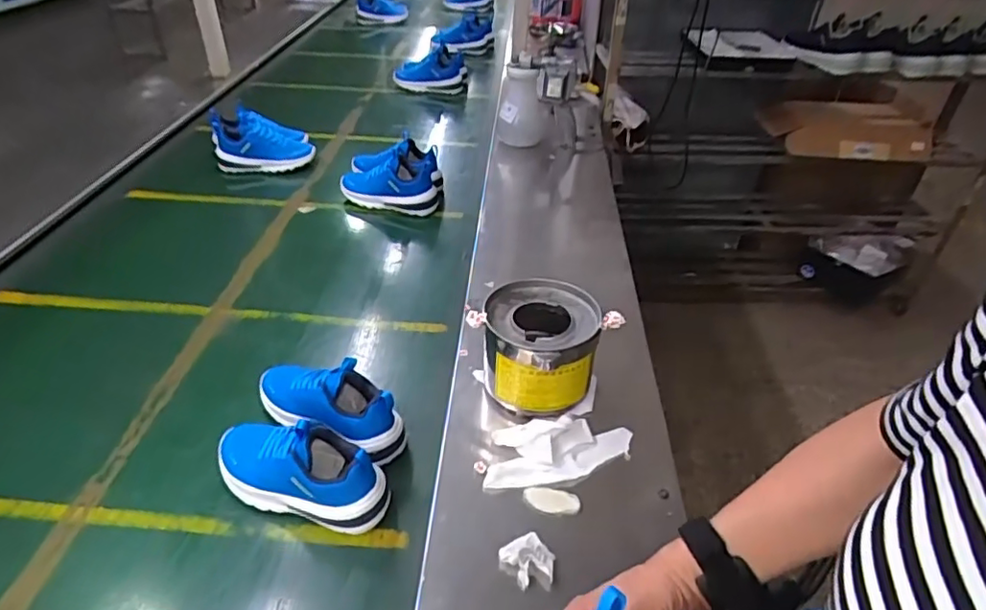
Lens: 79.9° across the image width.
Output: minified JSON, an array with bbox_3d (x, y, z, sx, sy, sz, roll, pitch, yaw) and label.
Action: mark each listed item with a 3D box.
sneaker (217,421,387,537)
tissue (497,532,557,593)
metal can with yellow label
[{"bbox_3d":[-0.211,0.168,0.629,0.198,0.102,0.072,11,38,11],"label":"sneaker"},{"bbox_3d":[0.036,0.247,0.569,0.042,0.017,0.053,-27,46,-33],"label":"tissue"},{"bbox_3d":[0.058,0.059,0.737,0.134,0.128,0.139,1,39,-1],"label":"metal can with yellow label"}]

